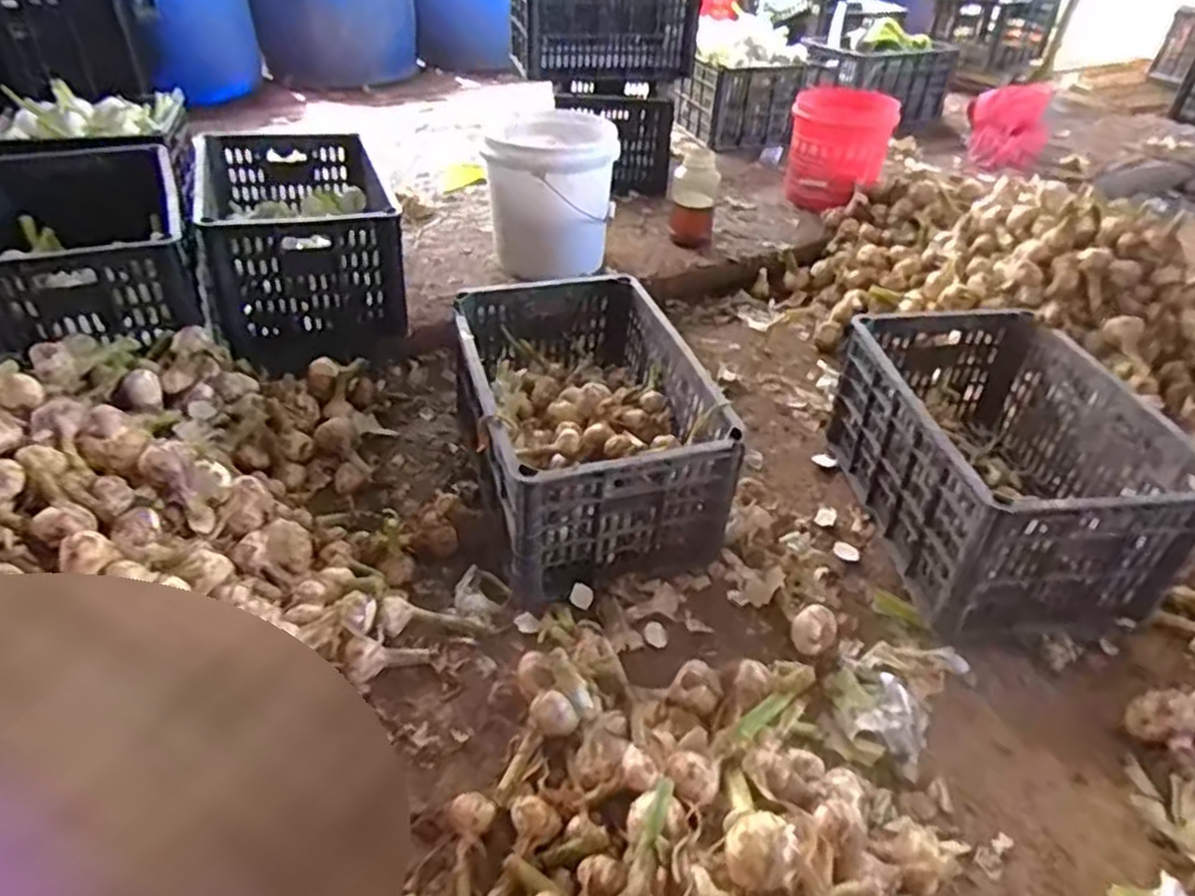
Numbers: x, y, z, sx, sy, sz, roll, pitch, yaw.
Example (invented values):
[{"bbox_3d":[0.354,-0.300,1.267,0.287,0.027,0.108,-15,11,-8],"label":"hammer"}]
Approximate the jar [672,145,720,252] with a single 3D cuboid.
[{"bbox_3d":[0.199,-0.508,1.539,0.086,0.181,0.092,9,40,4],"label":"jar"}]

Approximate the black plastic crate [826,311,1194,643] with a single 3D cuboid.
[{"bbox_3d":[0.538,0.004,1.041,0.304,0.227,0.454,-3,40,-10],"label":"black plastic crate"}]

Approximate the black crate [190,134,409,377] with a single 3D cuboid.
[{"bbox_3d":[-0.509,-0.358,1.265,0.290,0.212,0.460,-14,44,-22],"label":"black crate"}]

